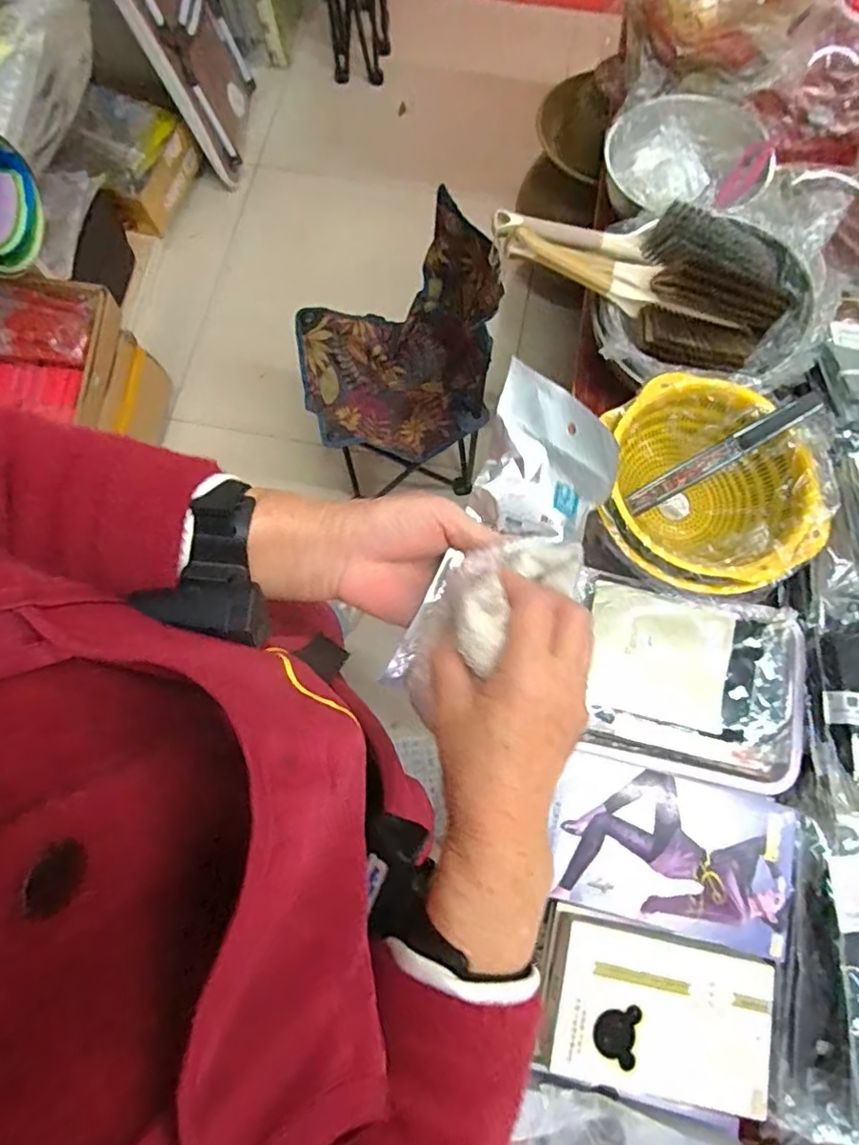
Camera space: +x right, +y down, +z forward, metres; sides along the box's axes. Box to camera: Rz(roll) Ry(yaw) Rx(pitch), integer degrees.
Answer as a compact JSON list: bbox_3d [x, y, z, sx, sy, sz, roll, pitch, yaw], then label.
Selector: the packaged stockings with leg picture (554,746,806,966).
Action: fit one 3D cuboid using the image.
[{"bbox_3d":[0.265,0.300,0.629,0.254,0.008,0.161,14,75,3],"label":"packaged stockings with leg picture"}]

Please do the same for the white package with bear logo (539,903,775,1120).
[{"bbox_3d":[0.232,0.445,0.596,0.229,0.029,0.142,14,75,3],"label":"white package with bear logo"}]

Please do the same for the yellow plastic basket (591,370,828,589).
[{"bbox_3d":[0.353,-0.100,0.770,0.257,0.110,0.269,0,75,-1],"label":"yellow plastic basket"}]

